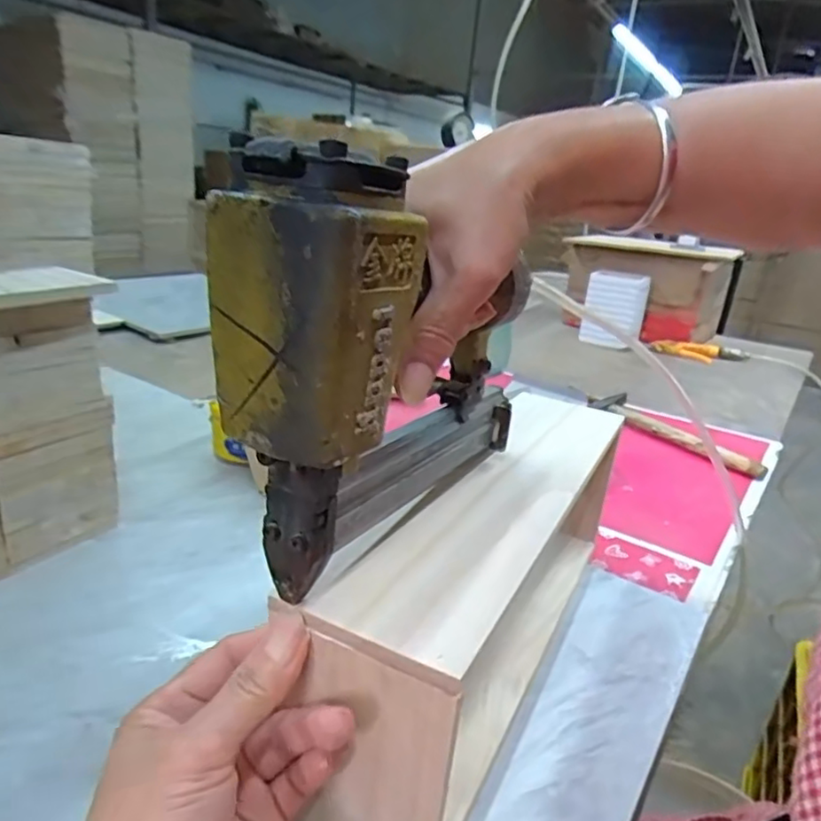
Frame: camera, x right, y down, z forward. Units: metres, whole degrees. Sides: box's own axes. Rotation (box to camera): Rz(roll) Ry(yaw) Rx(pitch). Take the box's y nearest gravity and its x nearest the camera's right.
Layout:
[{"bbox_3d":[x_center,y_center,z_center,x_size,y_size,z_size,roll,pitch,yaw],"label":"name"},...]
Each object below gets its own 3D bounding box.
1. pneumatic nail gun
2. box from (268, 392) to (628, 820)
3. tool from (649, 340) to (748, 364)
[{"bbox_3d":[0.011,-0.027,0.278,0.054,0.156,0.197,21,26,34],"label":"pneumatic nail gun"},{"bbox_3d":[0.054,0.098,0.396,0.078,0.135,0.332,16,26,24],"label":"box"},{"bbox_3d":[0.612,-0.126,1.331,0.200,0.029,0.074,6,21,-1],"label":"tool"}]

